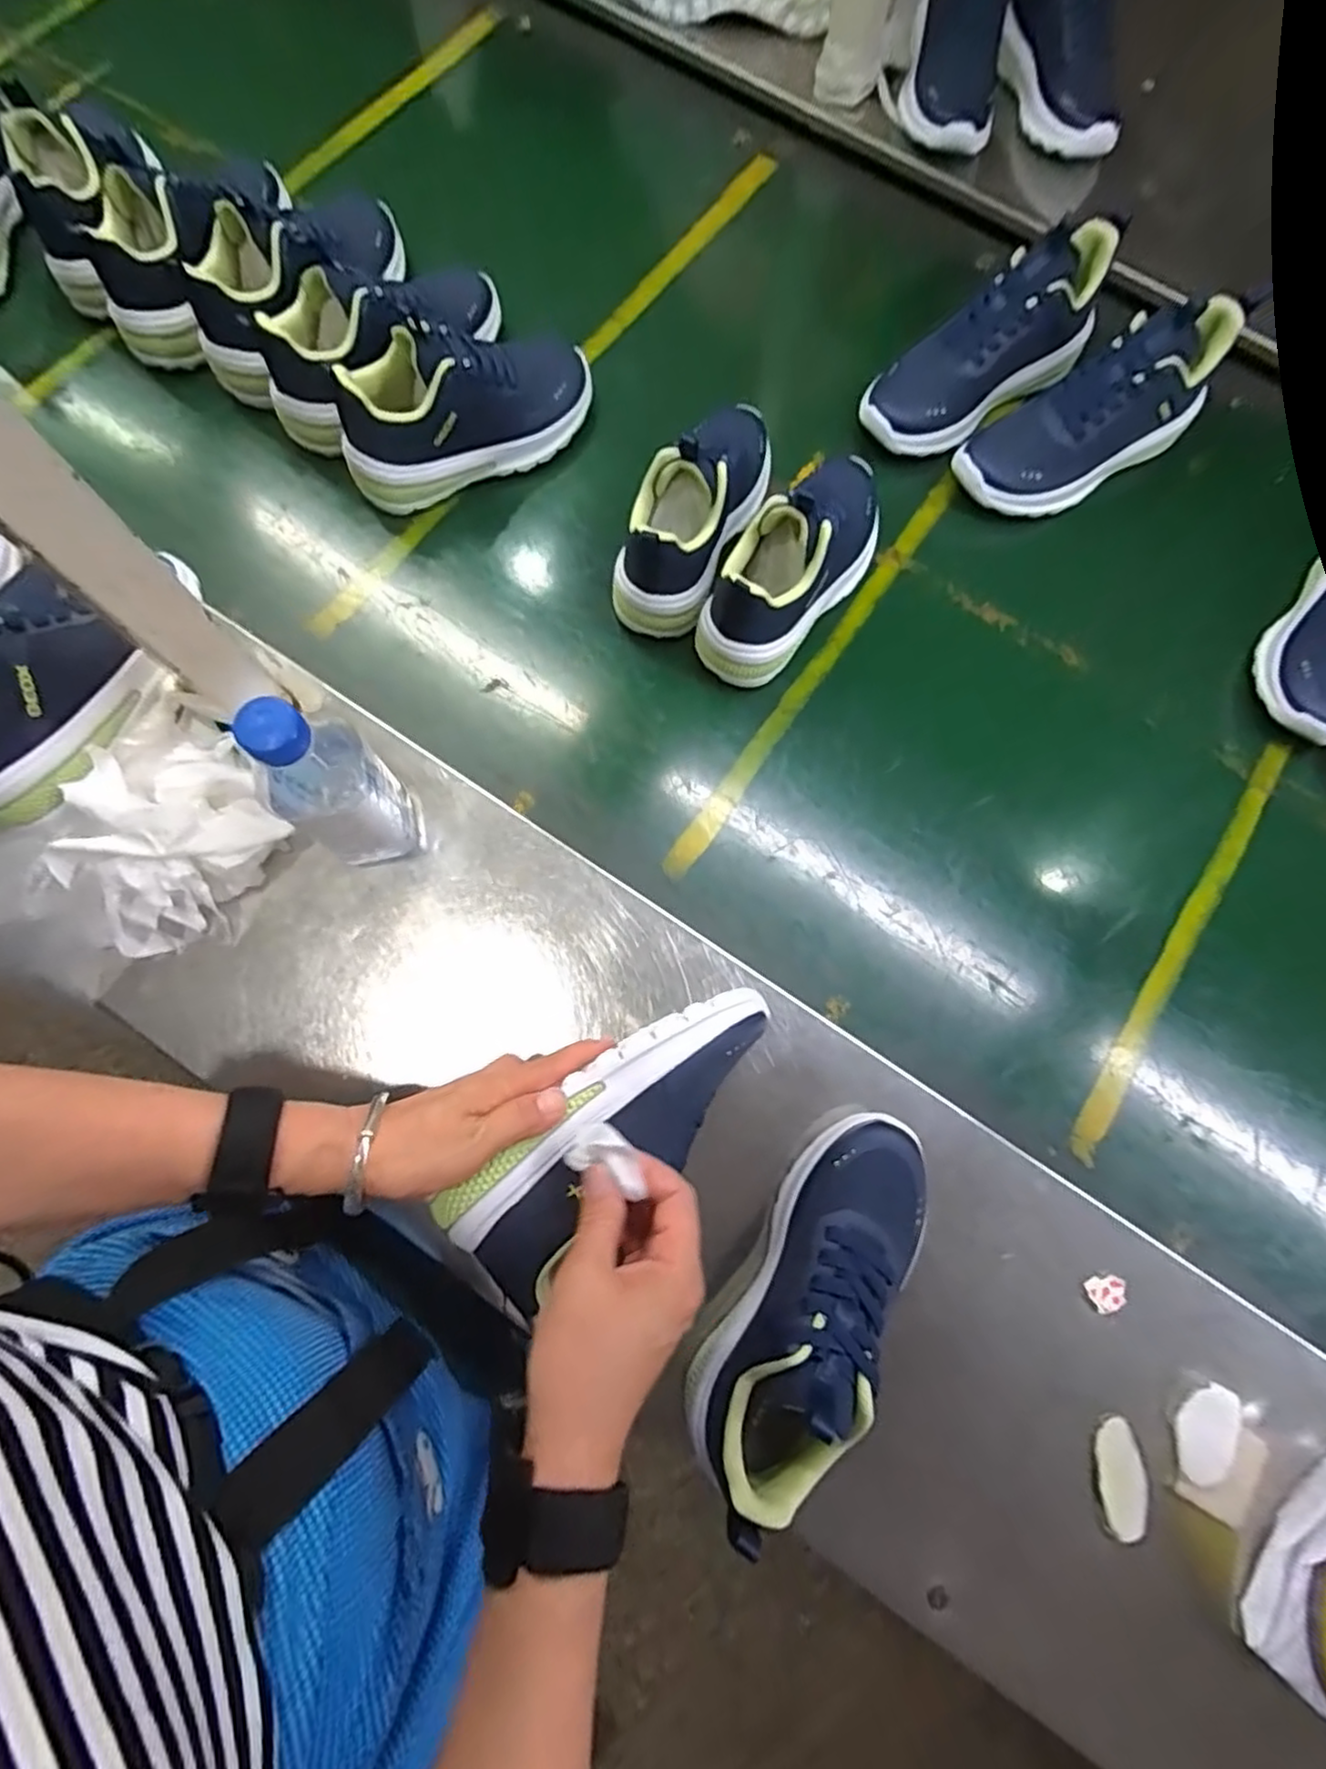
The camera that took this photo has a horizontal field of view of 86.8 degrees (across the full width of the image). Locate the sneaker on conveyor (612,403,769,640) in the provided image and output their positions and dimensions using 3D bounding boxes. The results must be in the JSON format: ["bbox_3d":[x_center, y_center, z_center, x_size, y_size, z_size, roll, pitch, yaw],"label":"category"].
[{"bbox_3d":[0.038,-0.308,0.558,0.084,0.107,0.219,26,75,2],"label":"sneaker on conveyor"}]

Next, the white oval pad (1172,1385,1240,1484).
[{"bbox_3d":[0.333,0.335,0.428,0.031,0.009,0.055,30,78,5],"label":"white oval pad"}]

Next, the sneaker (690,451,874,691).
[{"bbox_3d":[0.113,-0.262,0.540,0.079,0.120,0.223,36,75,5],"label":"sneaker"}]

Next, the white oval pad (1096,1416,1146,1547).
[{"bbox_3d":[0.278,0.361,0.425,0.026,0.005,0.060,-1,78,-2],"label":"white oval pad"}]

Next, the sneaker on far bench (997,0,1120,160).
[{"bbox_3d":[0.385,-0.817,0.685,0.085,0.080,0.197,-17,101,-5],"label":"sneaker on far bench"}]

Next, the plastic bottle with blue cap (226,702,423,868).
[{"bbox_3d":[-0.202,-0.059,0.428,0.060,0.164,0.057,0,78,-1],"label":"plastic bottle with blue cap"}]

